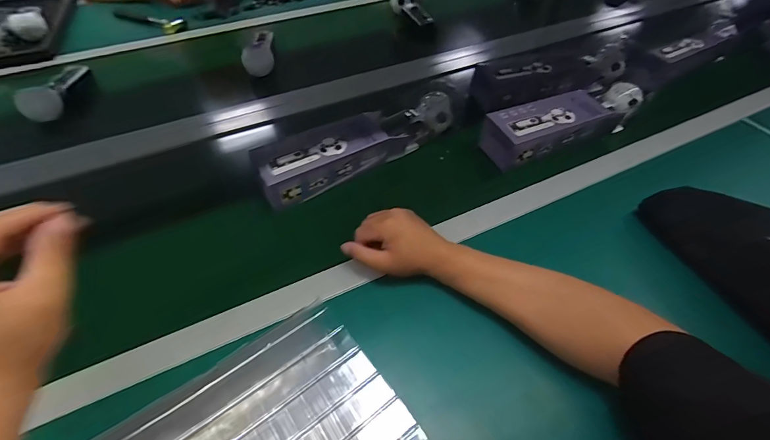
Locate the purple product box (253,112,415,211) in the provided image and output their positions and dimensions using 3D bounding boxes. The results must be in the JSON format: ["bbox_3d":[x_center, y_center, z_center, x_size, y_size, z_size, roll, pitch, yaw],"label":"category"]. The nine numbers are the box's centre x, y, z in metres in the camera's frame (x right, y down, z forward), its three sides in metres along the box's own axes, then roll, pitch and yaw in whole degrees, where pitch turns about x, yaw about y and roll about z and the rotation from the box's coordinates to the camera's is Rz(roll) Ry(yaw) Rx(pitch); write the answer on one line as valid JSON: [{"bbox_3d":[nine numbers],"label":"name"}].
[{"bbox_3d":[-0.072,-0.103,0.574,0.247,0.067,0.078,-31,55,-25],"label":"purple product box"}]

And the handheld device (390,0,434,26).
[{"bbox_3d":[0.064,-0.537,0.972,0.064,0.036,0.131,-36,79,-29],"label":"handheld device"}]

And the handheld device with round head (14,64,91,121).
[{"bbox_3d":[-0.610,-0.252,0.716,0.057,0.052,0.174,-3,48,-4],"label":"handheld device with round head"}]

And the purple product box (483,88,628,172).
[{"bbox_3d":[0.269,-0.148,0.625,0.230,0.073,0.075,-17,50,-15],"label":"purple product box"}]

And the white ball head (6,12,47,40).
[{"bbox_3d":[-0.800,-0.433,0.857,0.063,0.054,0.054,-27,54,-23],"label":"white ball head"}]

